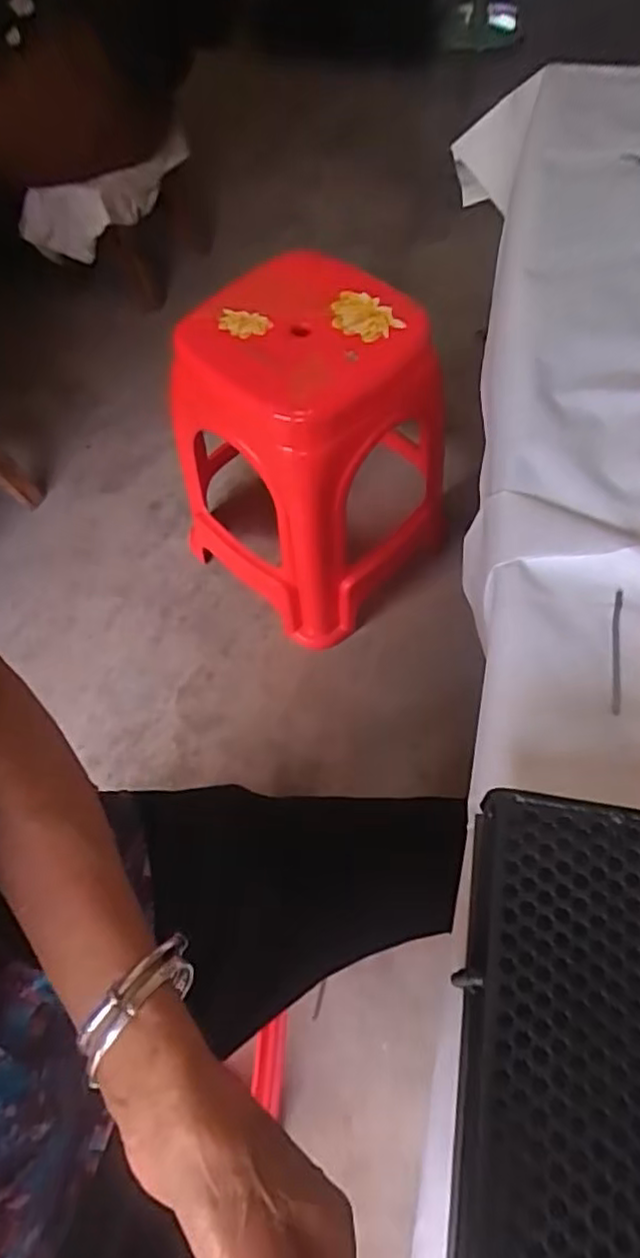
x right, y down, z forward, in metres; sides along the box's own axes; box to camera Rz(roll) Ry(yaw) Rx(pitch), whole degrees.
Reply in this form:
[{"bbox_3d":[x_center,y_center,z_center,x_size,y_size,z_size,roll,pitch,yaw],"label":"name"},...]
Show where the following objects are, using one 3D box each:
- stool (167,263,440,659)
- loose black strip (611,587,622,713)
[{"bbox_3d":[-0.023,-0.259,1.030,0.312,0.500,0.335,-36,66,-15],"label":"stool"},{"bbox_3d":[0.219,0.016,0.486,0.006,0.006,0.100,10,63,8],"label":"loose black strip"}]

